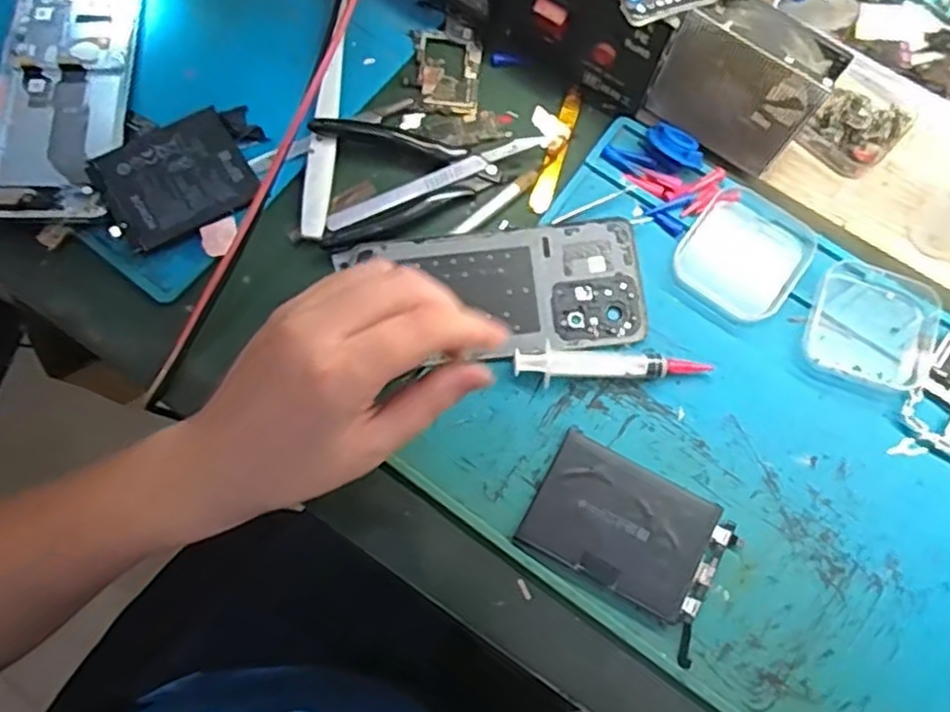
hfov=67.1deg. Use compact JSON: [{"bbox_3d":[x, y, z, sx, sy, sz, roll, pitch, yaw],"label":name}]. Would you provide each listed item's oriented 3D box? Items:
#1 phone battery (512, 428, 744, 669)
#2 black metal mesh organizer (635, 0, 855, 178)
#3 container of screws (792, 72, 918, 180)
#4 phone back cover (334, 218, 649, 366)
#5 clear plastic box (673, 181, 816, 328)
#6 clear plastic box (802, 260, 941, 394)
[{"bbox_3d":[0.078,0.089,0.363,0.098,0.008,0.066,29,76,7],"label":"phone battery"},{"bbox_3d":[0.141,-0.146,0.387,0.081,0.084,0.029,28,76,7],"label":"black metal mesh organizer"},{"bbox_3d":[0.229,-0.139,0.428,0.049,0.018,0.053,37,77,9],"label":"container of screws"},{"bbox_3d":[0.014,-0.034,0.395,0.159,0.010,0.074,-7,75,-3],"label":"phone back cover"},{"bbox_3d":[0.151,-0.058,0.402,0.064,0.013,0.072,33,76,8],"label":"clear plastic box"},{"bbox_3d":[0.217,-0.018,0.391,0.067,0.014,0.068,16,75,3],"label":"clear plastic box"}]

